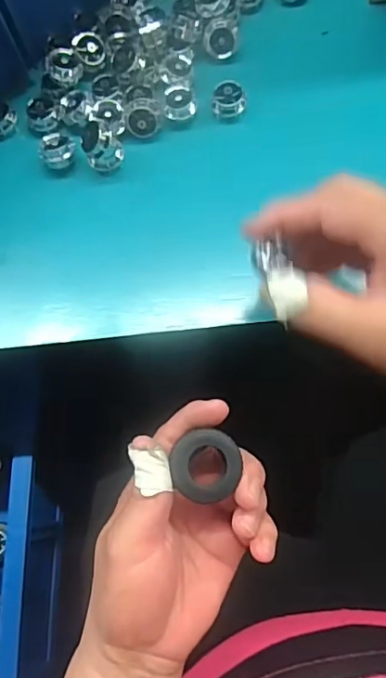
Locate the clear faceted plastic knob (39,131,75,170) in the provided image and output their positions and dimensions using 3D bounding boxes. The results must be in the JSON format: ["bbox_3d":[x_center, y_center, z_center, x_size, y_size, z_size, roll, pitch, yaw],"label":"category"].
[{"bbox_3d":[-0.093,-0.129,0.362,0.023,0.013,0.023,-6,76,3],"label":"clear faceted plastic knob"}]

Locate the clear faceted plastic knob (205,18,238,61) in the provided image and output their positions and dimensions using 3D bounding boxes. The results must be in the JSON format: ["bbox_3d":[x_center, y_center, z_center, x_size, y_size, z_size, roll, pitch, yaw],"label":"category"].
[{"bbox_3d":[0.020,-0.211,0.373,0.022,0.016,0.025,1,76,5],"label":"clear faceted plastic knob"}]

